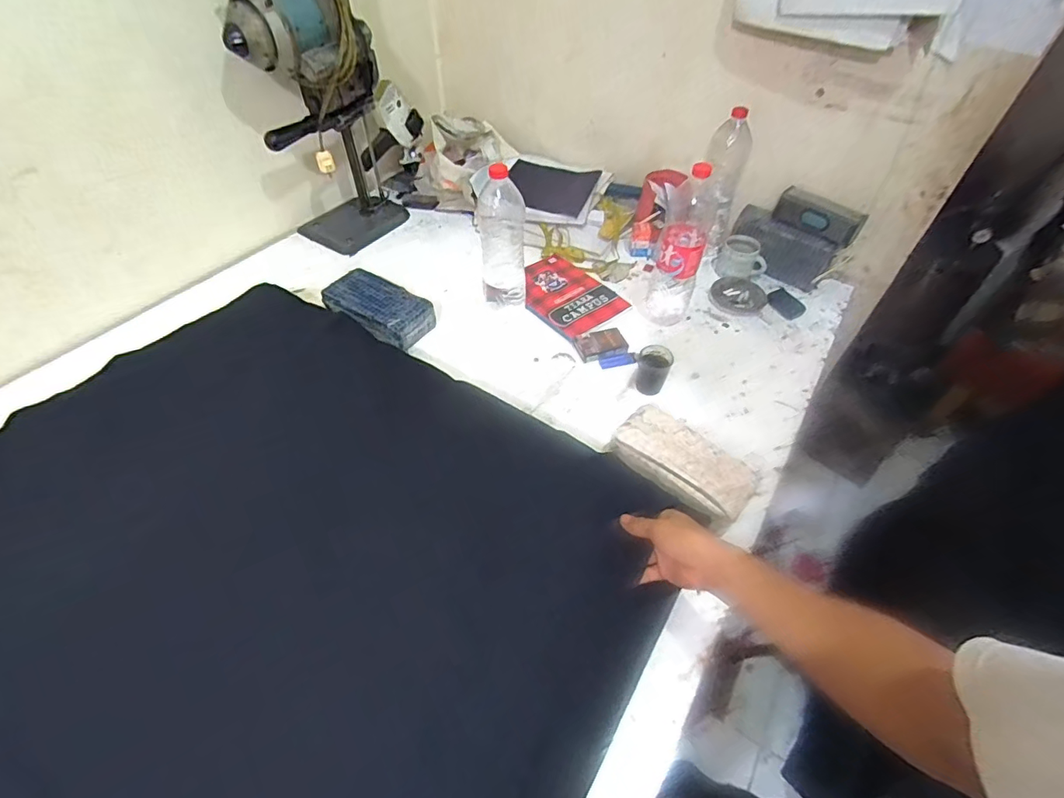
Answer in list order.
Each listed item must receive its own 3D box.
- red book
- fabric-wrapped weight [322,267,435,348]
[{"bbox_3d":[0.073,-0.236,1.105,0.194,0.021,0.255,-33,58,-27],"label":"red book"},{"bbox_3d":[-0.312,-0.180,1.024,0.215,0.060,0.130,26,53,19],"label":"fabric-wrapped weight"}]

